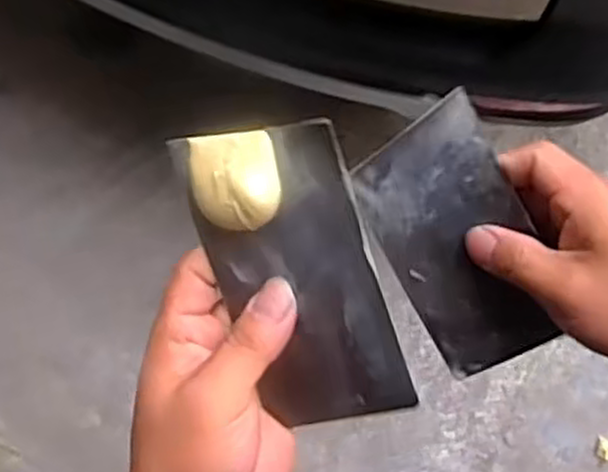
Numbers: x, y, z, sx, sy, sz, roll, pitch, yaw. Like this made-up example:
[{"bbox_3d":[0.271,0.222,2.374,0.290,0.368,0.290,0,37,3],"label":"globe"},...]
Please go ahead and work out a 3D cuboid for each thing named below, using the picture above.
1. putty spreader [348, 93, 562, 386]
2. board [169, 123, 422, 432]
[{"bbox_3d":[0.080,0.004,0.408,0.072,0.009,0.133,-27,99,17],"label":"putty spreader"},{"bbox_3d":[-0.005,0.020,0.336,0.071,0.012,0.130,-14,100,24],"label":"board"}]

